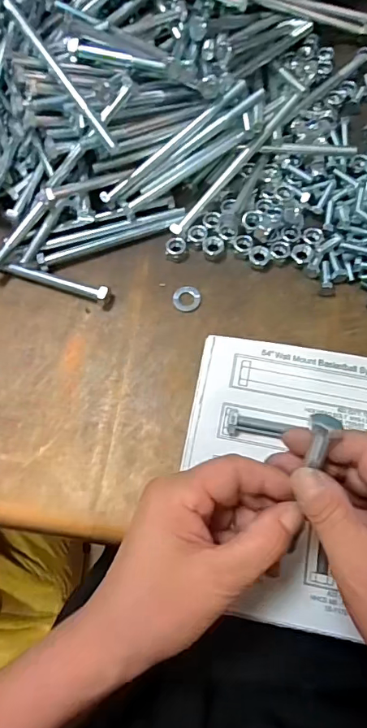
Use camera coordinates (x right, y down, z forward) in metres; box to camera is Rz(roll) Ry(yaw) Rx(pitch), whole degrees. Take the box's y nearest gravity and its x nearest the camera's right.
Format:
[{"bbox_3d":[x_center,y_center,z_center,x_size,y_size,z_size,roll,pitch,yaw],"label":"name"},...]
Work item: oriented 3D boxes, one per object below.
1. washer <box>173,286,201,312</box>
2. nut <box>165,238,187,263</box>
[{"bbox_3d":[0.003,-0.056,0.396,0.024,0.004,0.023,-1,69,1],"label":"washer"},{"bbox_3d":[-0.007,-0.099,0.403,0.018,0.014,0.017,11,70,6],"label":"nut"}]

